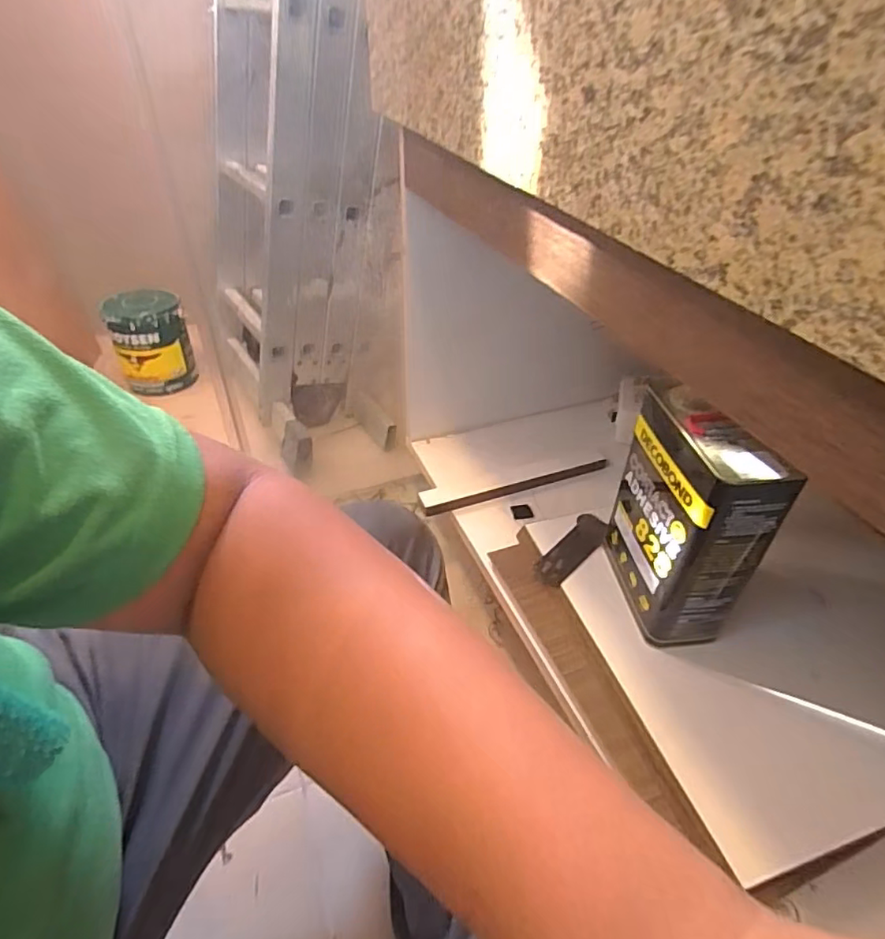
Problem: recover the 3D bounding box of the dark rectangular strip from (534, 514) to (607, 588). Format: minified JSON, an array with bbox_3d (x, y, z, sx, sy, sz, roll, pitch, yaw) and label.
[{"bbox_3d":[0.173,0.106,0.757,0.047,0.010,0.137,29,48,30],"label":"dark rectangular strip"}]

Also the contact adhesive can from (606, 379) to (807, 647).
[{"bbox_3d":[0.255,0.057,0.622,0.084,0.248,0.164,-6,40,-8],"label":"contact adhesive can"}]

